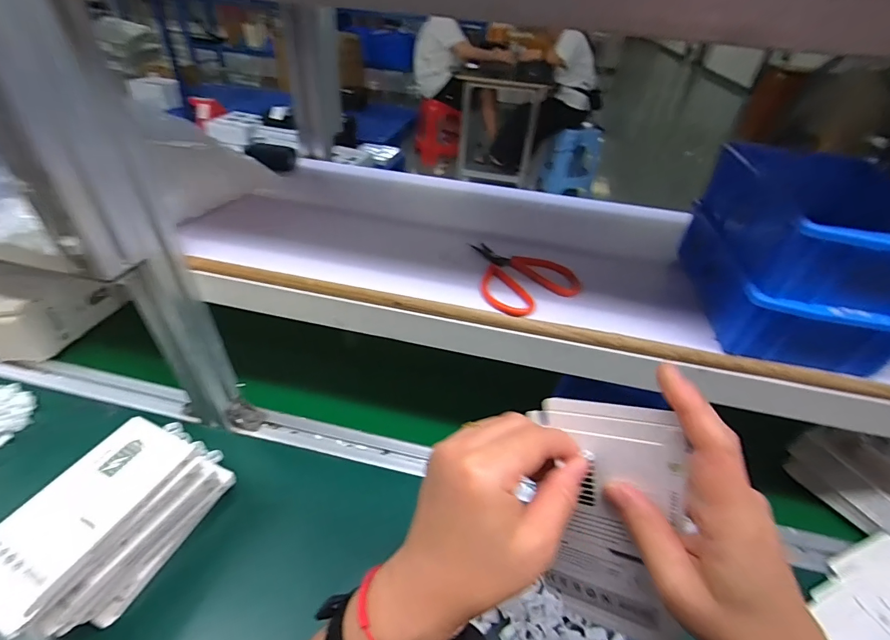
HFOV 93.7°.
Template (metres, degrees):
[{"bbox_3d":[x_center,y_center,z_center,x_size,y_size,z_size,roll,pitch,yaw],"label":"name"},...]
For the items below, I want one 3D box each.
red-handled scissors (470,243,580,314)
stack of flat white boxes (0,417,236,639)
[{"bbox_3d":[0.069,-0.049,0.427,0.099,0.011,0.115,-19,45,-27],"label":"red-handled scissors"},{"bbox_3d":[-0.296,0.184,0.384,0.077,0.113,0.177,19,41,16],"label":"stack of flat white boxes"}]

